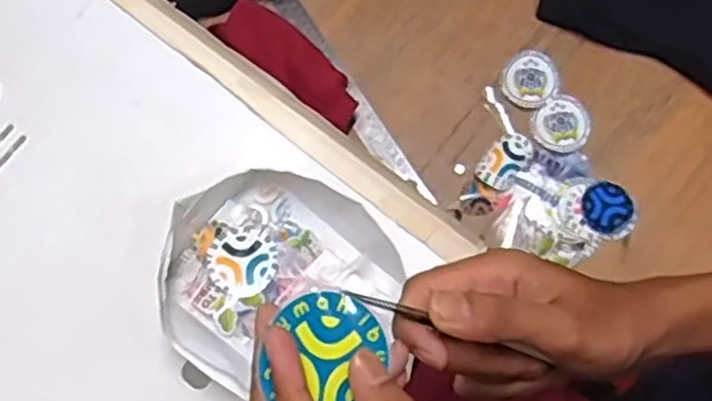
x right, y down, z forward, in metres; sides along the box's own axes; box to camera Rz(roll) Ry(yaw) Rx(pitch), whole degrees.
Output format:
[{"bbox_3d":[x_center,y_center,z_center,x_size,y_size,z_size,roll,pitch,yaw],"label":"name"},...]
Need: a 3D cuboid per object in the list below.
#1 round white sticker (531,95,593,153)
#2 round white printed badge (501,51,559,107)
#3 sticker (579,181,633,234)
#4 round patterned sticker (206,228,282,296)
[{"bbox_3d":[0.211,-0.079,0.756,0.058,0.004,0.061,0,75,1],"label":"round white sticker"},{"bbox_3d":[0.182,-0.127,0.772,0.054,0.008,0.061,30,80,10],"label":"round white printed badge"},{"bbox_3d":[0.249,0.007,0.735,0.047,0.006,0.049,-1,76,3],"label":"sticker"},{"bbox_3d":[-0.087,0.045,0.564,0.051,0.005,0.053,2,64,-4],"label":"round patterned sticker"}]

